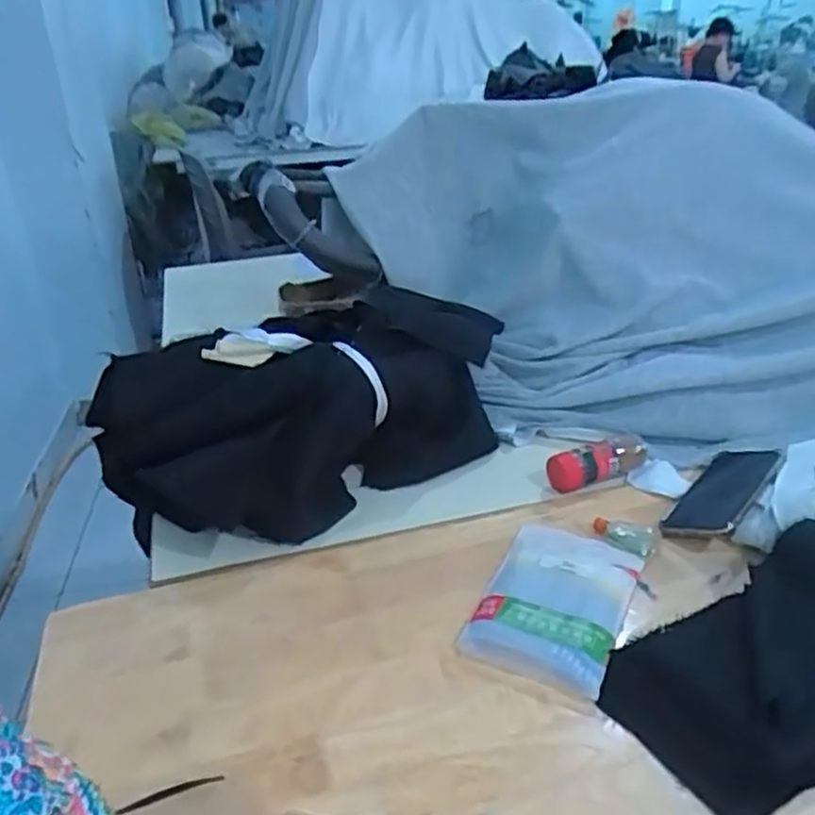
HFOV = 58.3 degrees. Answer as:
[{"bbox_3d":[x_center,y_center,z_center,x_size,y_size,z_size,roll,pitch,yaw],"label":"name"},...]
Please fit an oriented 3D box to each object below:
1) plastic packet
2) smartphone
[{"bbox_3d":[0.127,0.162,0.625,0.113,0.020,0.173,11,31,25],"label":"plastic packet"},{"bbox_3d":[0.315,0.083,0.727,0.079,0.016,0.151,-6,24,49],"label":"smartphone"}]

